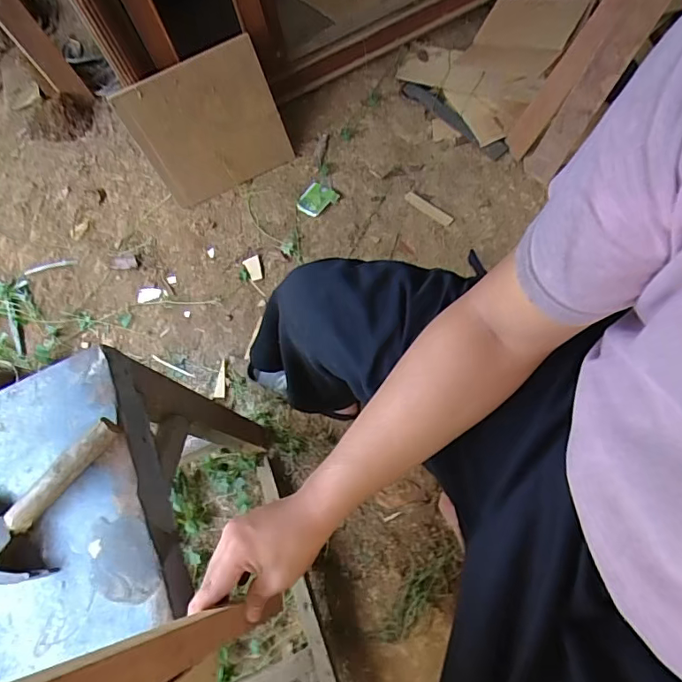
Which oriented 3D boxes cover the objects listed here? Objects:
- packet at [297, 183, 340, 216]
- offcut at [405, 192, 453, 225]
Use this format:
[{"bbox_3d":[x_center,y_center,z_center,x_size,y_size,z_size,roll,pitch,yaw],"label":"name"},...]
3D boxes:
[{"bbox_3d":[-0.060,-0.355,1.243,0.076,0.017,0.099,36,71,17],"label":"packet"},{"bbox_3d":[0.215,-0.324,1.206,0.131,0.004,0.030,36,76,7],"label":"offcut"}]

